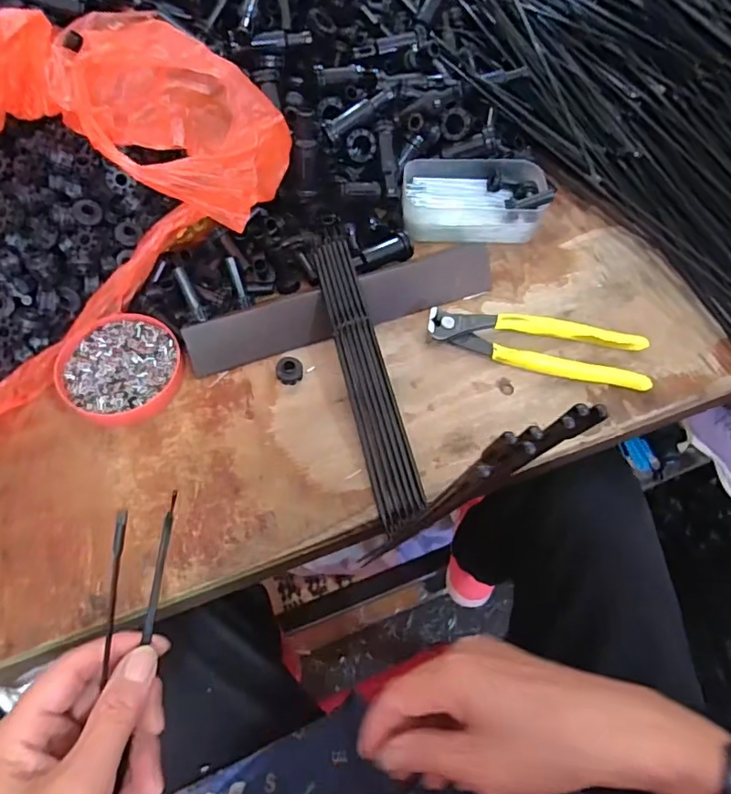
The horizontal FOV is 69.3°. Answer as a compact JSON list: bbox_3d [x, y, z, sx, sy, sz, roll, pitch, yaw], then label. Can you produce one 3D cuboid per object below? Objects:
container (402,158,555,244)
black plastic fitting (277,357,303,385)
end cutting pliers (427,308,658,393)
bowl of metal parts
[{"bbox_3d":[0.092,-0.170,0.455,0.122,0.035,0.071,-3,62,-5],"label":"container"},{"bbox_3d":[-0.054,-0.019,0.380,0.019,0.013,0.016,-3,62,-5],"label":"black plastic fitting"},{"bbox_3d":[0.131,-0.042,0.402,0.165,0.013,0.046,10,62,2],"label":"end cutting pliers"},{"bbox_3d":[-0.168,-0.020,0.365,0.078,0.021,0.077,1,62,-3],"label":"bowl of metal parts"}]

